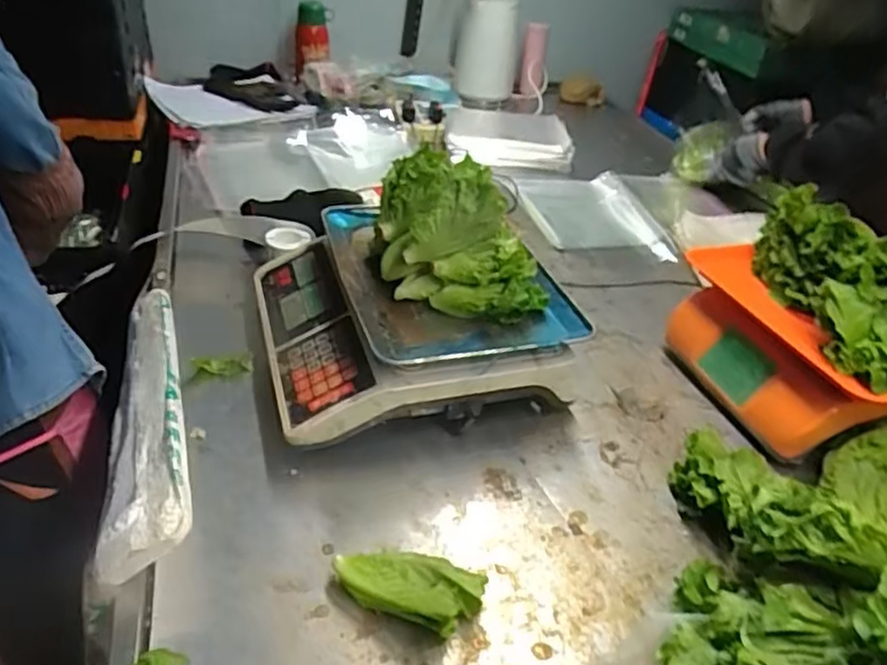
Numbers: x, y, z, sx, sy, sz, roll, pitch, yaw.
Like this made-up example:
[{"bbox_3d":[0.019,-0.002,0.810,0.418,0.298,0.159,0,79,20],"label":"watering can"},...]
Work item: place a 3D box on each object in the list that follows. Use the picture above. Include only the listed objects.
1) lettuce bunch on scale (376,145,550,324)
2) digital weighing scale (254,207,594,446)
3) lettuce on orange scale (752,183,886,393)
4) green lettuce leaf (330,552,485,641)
[{"bbox_3d":[0.011,-0.103,0.689,0.191,0.136,0.087,27,40,26],"label":"lettuce bunch on scale"},{"bbox_3d":[-0.047,-0.024,0.775,0.323,0.114,0.325,-7,38,-18],"label":"digital weighing scale"},{"bbox_3d":[0.443,-0.069,0.715,0.109,0.101,0.298,3,36,-5],"label":"lettuce on orange scale"},{"bbox_3d":[-0.029,0.202,0.528,0.116,0.045,0.055,18,39,17],"label":"green lettuce leaf"}]

